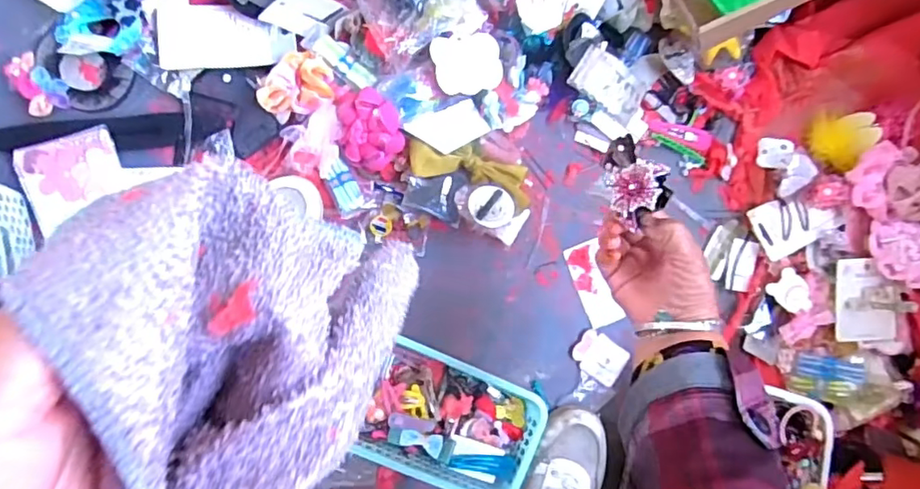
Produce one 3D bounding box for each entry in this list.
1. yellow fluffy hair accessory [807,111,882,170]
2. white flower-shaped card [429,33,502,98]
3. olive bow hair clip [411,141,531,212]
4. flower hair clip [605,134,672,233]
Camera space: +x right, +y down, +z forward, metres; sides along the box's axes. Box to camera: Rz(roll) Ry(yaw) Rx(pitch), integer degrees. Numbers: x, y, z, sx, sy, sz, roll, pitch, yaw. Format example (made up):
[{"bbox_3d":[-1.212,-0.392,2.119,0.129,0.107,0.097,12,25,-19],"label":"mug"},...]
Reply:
[{"bbox_3d":[0.482,-0.136,0.736,0.069,0.034,0.067,26,85,-7],"label":"yellow fluffy hair accessory"},{"bbox_3d":[0.009,-0.201,0.647,0.080,0.006,0.067,-15,90,-24],"label":"white flower-shaped card"},{"bbox_3d":[0.014,-0.081,0.655,0.144,0.021,0.048,19,86,-7],"label":"olive bow hair clip"},{"bbox_3d":[0.135,-0.052,0.458,0.027,0.044,0.061,18,56,-38],"label":"flower hair clip"}]

